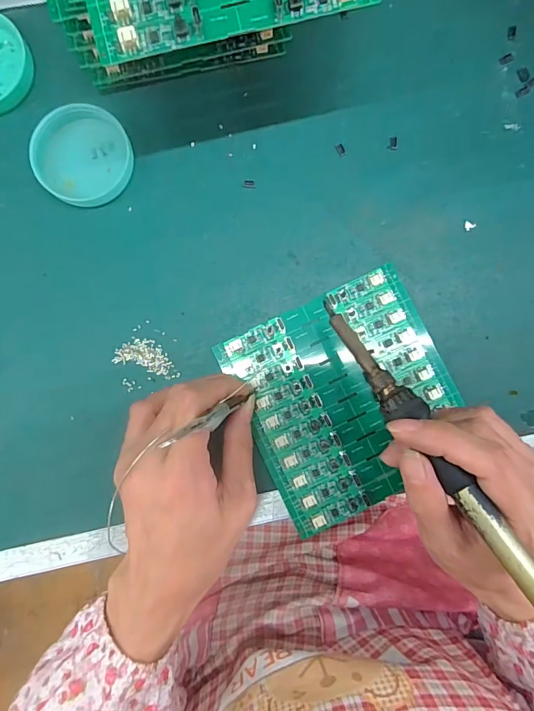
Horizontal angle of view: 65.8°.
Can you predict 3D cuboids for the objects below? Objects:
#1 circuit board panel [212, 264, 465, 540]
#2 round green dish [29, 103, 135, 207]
[{"bbox_3d":[0.055,0.028,0.274,0.135,0.005,0.136,-26,86,0],"label":"circuit board panel"},{"bbox_3d":[-0.125,-0.135,0.279,0.062,0.013,0.062,0,89,0],"label":"round green dish"}]

